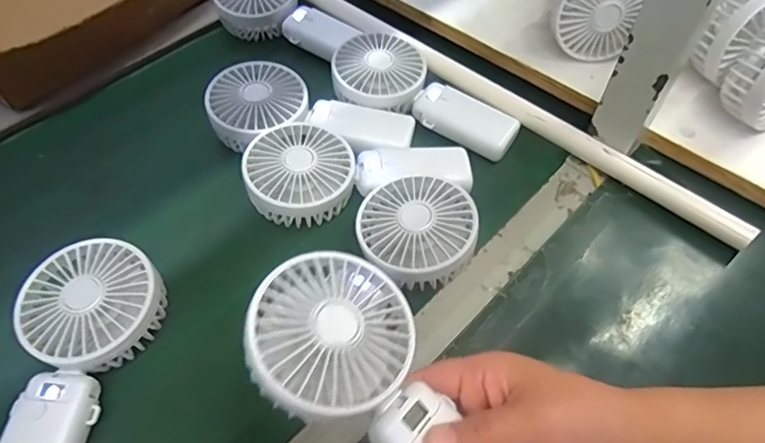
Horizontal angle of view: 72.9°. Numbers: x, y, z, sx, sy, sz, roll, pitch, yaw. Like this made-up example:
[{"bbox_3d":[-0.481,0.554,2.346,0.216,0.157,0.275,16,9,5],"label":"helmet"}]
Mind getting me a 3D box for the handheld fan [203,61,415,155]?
[{"bbox_3d":[-0.074,-0.093,0.466,0.169,0.039,0.088,18,57,12],"label":"handheld fan"}]

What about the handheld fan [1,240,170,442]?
[{"bbox_3d":[-0.206,0.099,0.327,0.086,0.036,0.183,10,55,7],"label":"handheld fan"}]

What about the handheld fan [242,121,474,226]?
[{"bbox_3d":[-0.019,-0.048,0.434,0.180,0.036,0.086,-11,55,-7],"label":"handheld fan"}]

